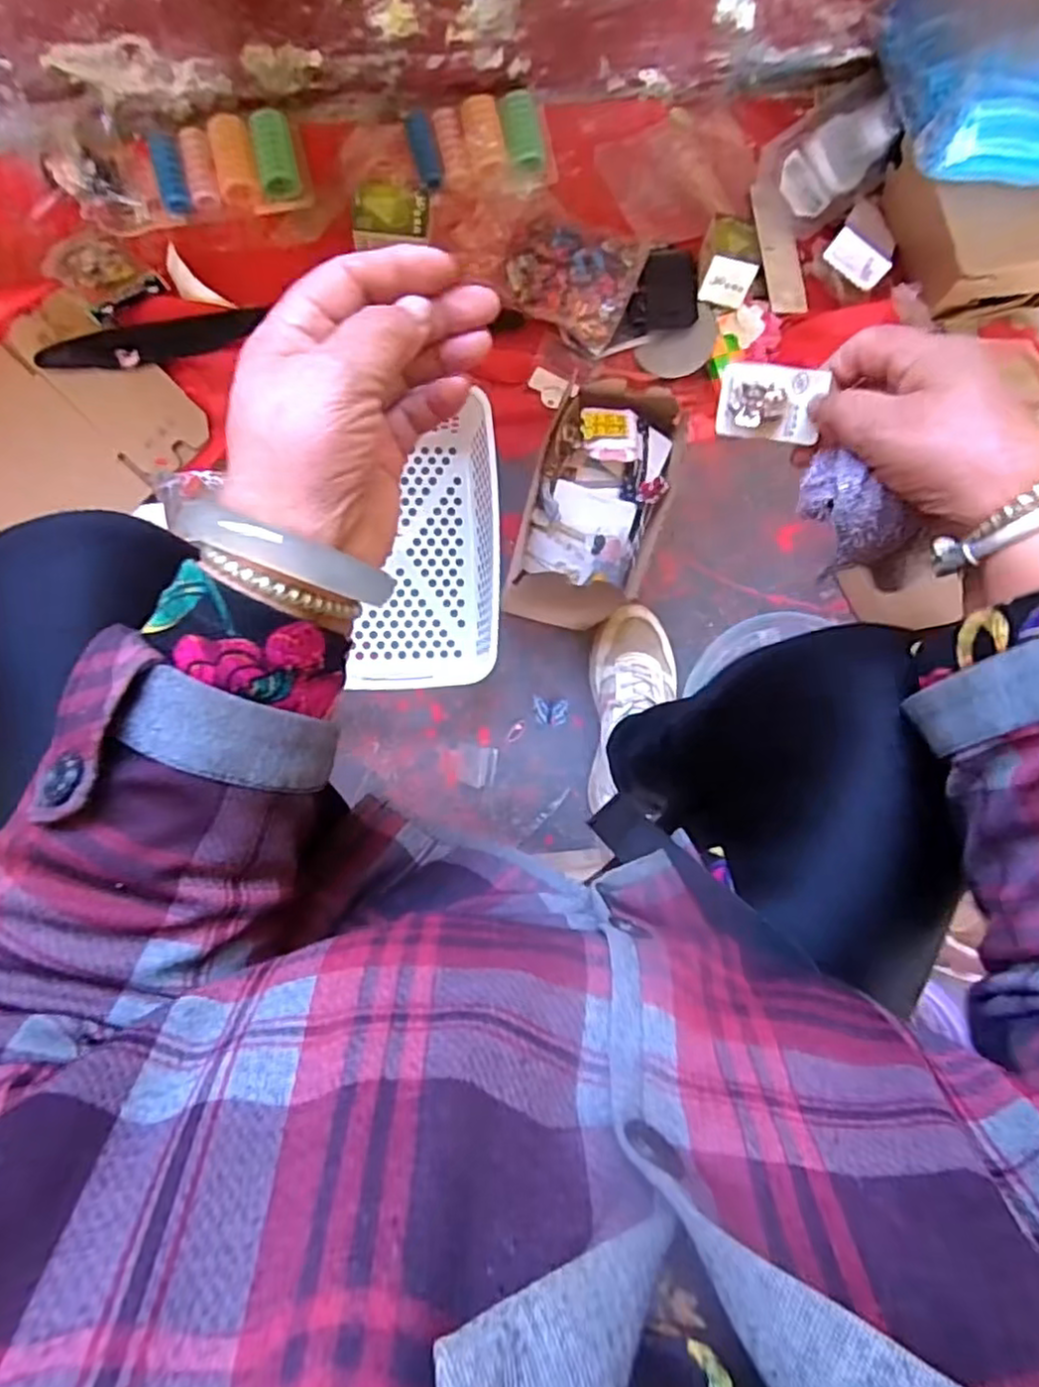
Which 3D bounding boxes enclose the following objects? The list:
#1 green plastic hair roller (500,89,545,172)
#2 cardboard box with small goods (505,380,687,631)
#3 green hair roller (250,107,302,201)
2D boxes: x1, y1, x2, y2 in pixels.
[{"bbox_3d":[0.004,-0.605,0.747,0.038,0.034,0.068,-16,94,-9],"label":"green plastic hair roller"},{"bbox_3d":[0.064,-0.181,0.699,0.131,0.167,0.195,15,88,-10],"label":"cardboard box with small goods"},{"bbox_3d":[-0.255,-0.560,0.727,0.044,0.045,0.082,-11,93,-10],"label":"green hair roller"}]

